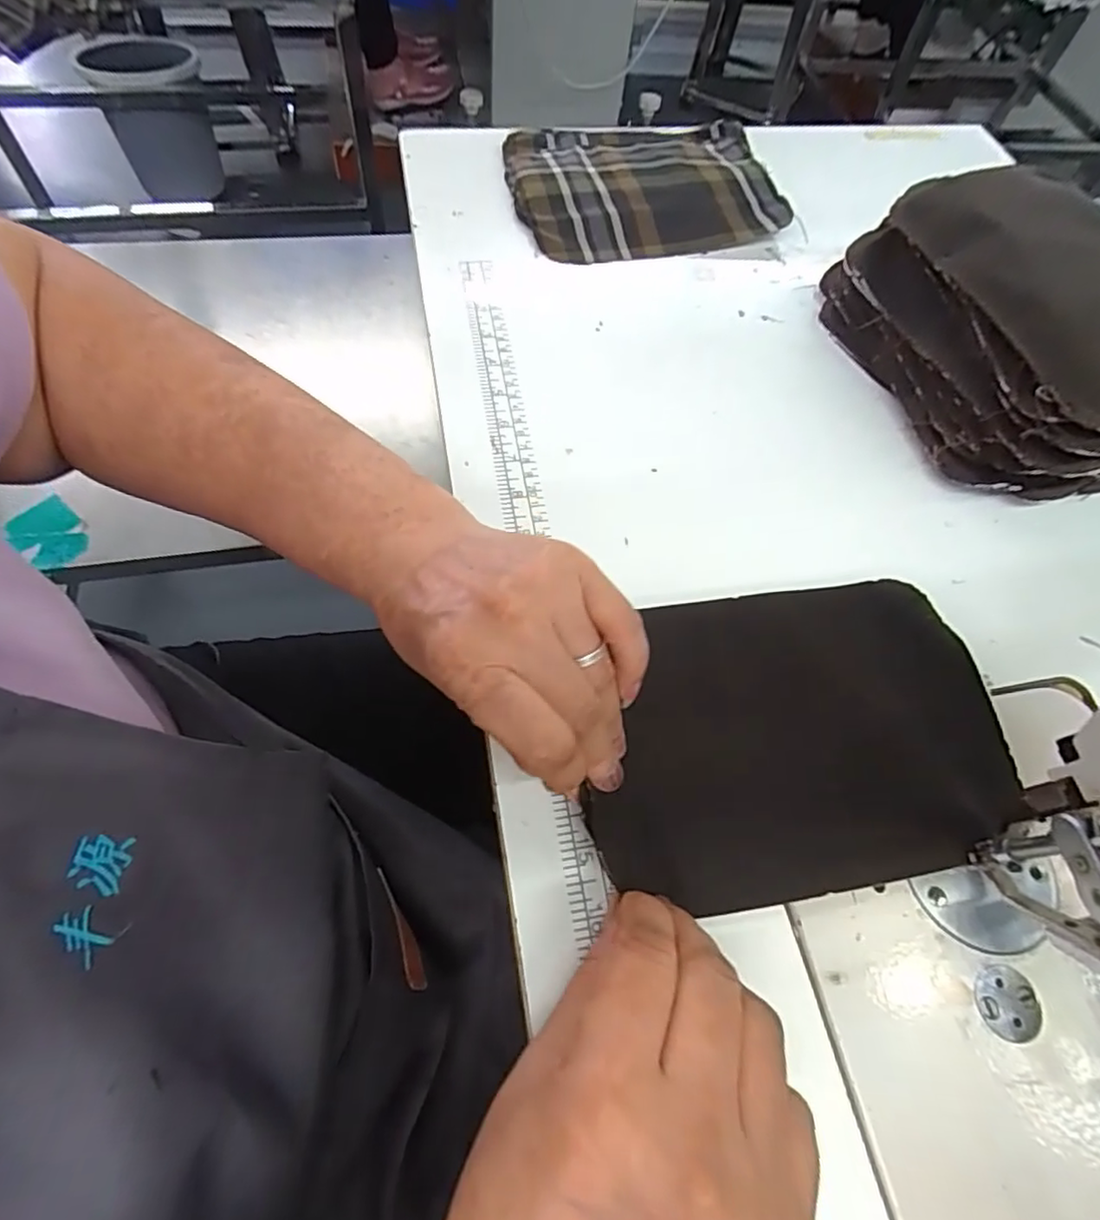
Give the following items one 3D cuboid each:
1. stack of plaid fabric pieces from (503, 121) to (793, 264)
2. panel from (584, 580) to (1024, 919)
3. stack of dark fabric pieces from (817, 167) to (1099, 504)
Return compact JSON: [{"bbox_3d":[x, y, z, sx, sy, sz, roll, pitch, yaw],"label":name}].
[{"bbox_3d":[0.073,-0.323,0.464,0.200,0.016,0.147,-11,63,-11],"label":"stack of plaid fabric pieces"},{"bbox_3d":[0.105,0.052,0.269,0.183,0.014,0.128,-7,63,-8],"label":"panel"},{"bbox_3d":[0.275,-0.166,0.360,0.138,0.081,0.217,-12,63,-12],"label":"stack of dark fabric pieces"}]

